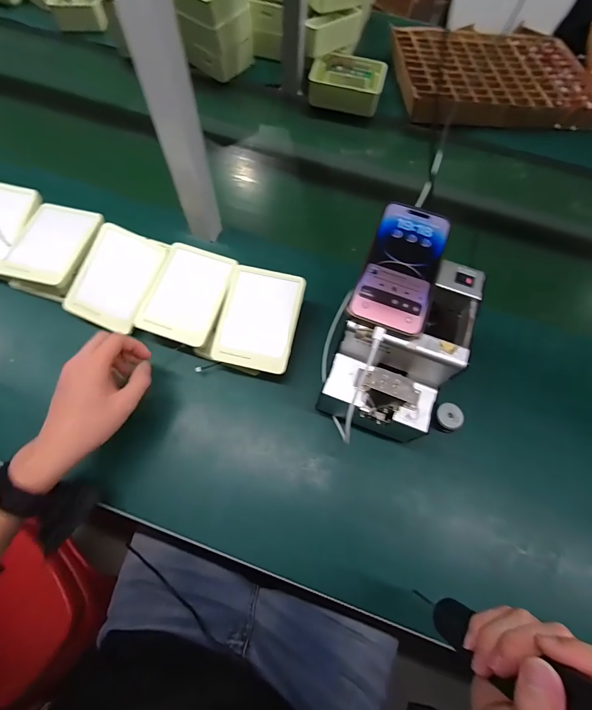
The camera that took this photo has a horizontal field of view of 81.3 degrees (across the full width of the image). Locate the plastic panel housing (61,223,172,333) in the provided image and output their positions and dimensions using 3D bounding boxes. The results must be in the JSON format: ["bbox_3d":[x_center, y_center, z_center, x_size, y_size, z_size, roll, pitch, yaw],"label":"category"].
[{"bbox_3d":[-0.254,-0.108,0.485,0.101,0.009,0.136,22,87,0],"label":"plastic panel housing"}]

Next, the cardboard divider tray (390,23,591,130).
[{"bbox_3d":[0.426,-0.620,0.756,0.418,0.038,0.343,-2,65,-3],"label":"cardboard divider tray"}]

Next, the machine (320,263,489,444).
[{"bbox_3d":[0.118,-0.009,0.414,0.123,0.137,0.171,21,66,7],"label":"machine"}]

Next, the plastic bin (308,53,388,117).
[{"bbox_3d":[0.107,-0.568,0.721,0.146,0.048,0.116,16,66,5],"label":"plastic bin"}]

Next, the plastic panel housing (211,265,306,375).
[{"bbox_3d":[-0.049,-0.049,0.462,0.101,0.005,0.134,12,81,4],"label":"plastic panel housing"}]

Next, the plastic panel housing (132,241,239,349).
[{"bbox_3d":[-0.148,-0.086,0.475,0.105,0.009,0.135,18,78,7],"label":"plastic panel housing"}]

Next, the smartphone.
[{"bbox_3d":[0.114,-0.097,0.368,0.076,0.013,0.158,20,66,7],"label":"smartphone"}]

